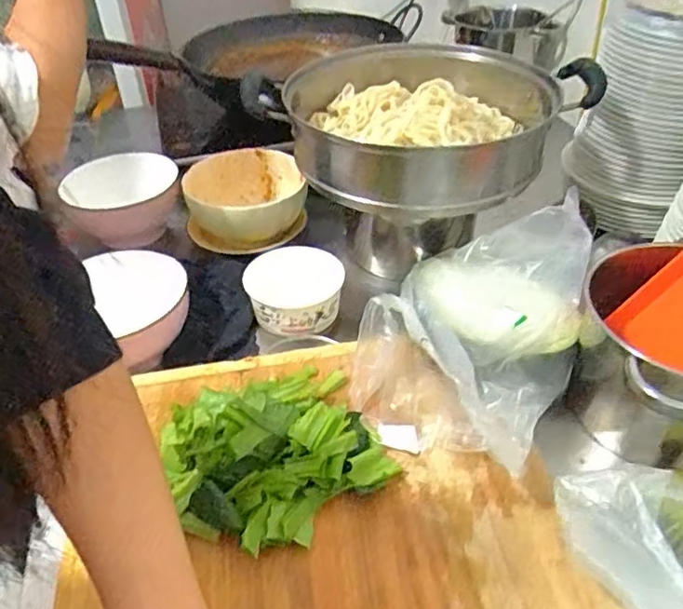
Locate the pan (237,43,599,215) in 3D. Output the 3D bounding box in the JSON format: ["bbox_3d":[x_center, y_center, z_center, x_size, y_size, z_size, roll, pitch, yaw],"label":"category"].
[{"bbox_3d":[0.070,-0.214,0.698,0.311,0.079,0.293,-2,39,1],"label":"pan"}]

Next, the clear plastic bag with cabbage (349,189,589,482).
[{"bbox_3d":[0.117,0.019,0.555,0.171,0.097,0.247,20,45,25],"label":"clear plastic bag with cabbage"}]

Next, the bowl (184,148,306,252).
[{"bbox_3d":[-0.125,-0.138,0.797,0.149,0.069,0.156,-2,39,1],"label":"bowl"}]

